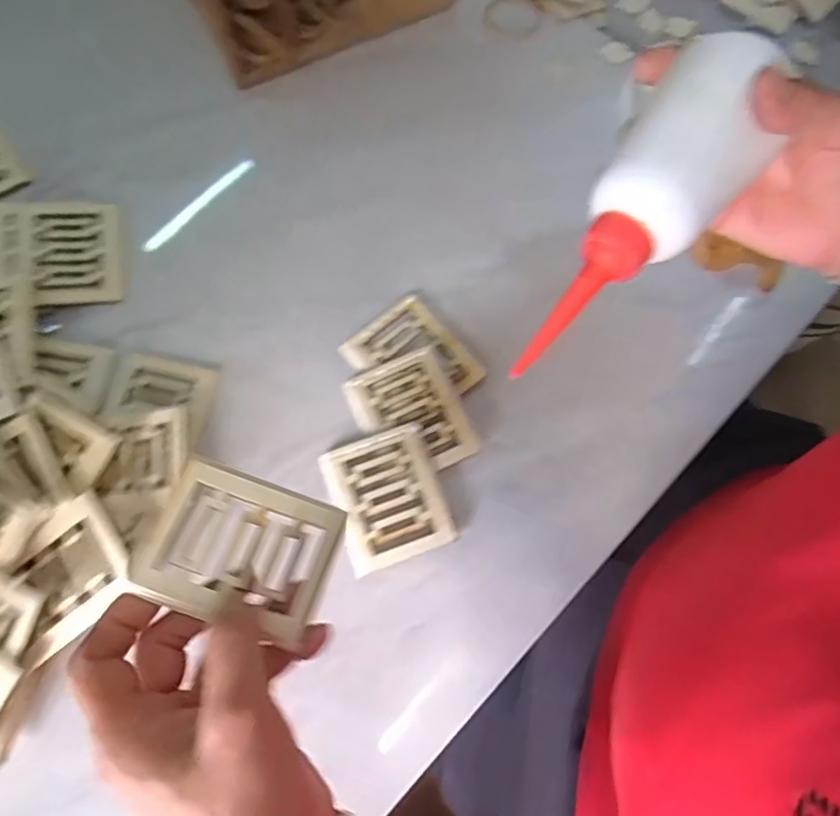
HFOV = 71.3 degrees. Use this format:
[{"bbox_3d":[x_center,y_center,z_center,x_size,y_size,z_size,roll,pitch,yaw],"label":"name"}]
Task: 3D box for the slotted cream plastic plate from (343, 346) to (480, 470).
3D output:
[{"bbox_3d":[-0.006,0.005,0.390,0.066,0.006,0.080,-24,75,-8],"label":"slotted cream plastic plate"}]

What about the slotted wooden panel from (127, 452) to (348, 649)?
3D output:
[{"bbox_3d":[-0.081,0.064,0.270,0.079,0.004,0.065,22,63,-7],"label":"slotted wooden panel"}]

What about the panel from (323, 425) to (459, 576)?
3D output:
[{"bbox_3d":[-0.020,0.056,0.374,0.068,0.007,0.080,-19,74,-6],"label":"panel"}]

